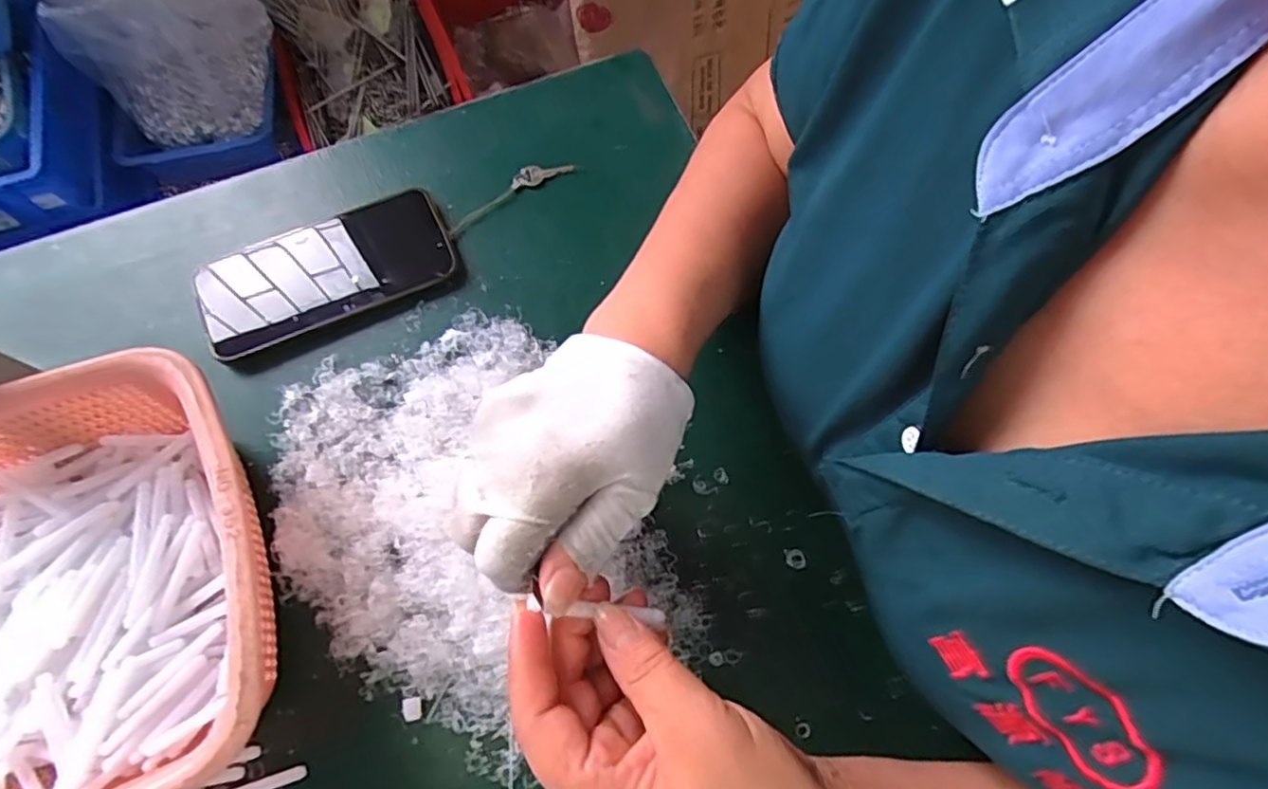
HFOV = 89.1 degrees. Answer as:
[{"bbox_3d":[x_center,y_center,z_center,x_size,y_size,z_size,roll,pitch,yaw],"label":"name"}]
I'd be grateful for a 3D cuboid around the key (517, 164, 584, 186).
[{"bbox_3d":[-0.061,-0.160,0.465,0.047,0.006,0.013,-10,70,-6],"label":"key"}]

